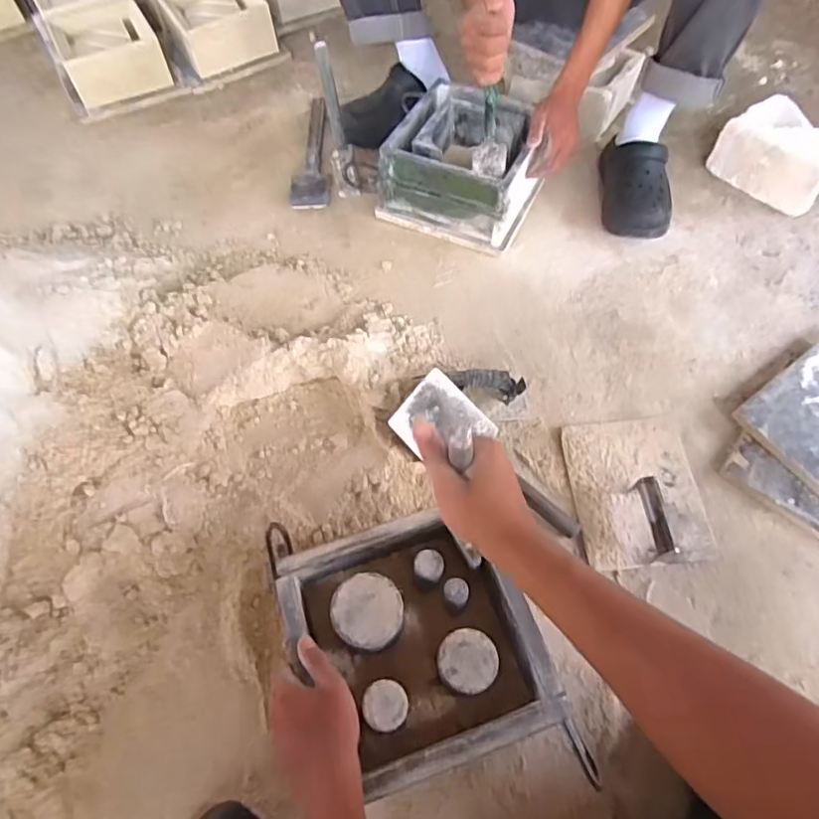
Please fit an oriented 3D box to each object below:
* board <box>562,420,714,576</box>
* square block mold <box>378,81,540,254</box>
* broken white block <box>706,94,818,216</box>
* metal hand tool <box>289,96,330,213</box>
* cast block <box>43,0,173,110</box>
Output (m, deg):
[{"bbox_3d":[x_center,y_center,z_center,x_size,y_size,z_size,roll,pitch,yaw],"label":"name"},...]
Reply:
[{"bbox_3d":[0.312,0.098,0.746,0.171,0.053,0.209,-5,62,-2],"label":"board"},{"bbox_3d":[0.102,-0.427,0.979,0.243,0.137,0.233,24,64,12],"label":"square block mold"},{"bbox_3d":[0.702,-0.481,1.049,0.154,0.102,0.205,-39,69,-19],"label":"broken white block"},{"bbox_3d":[-0.203,-0.520,1.128,0.075,0.027,0.323,-5,62,-2],"label":"metal hand tool"},{"bbox_3d":[-0.686,-0.807,1.269,0.206,0.118,0.242,-28,62,-16],"label":"cast block"}]

